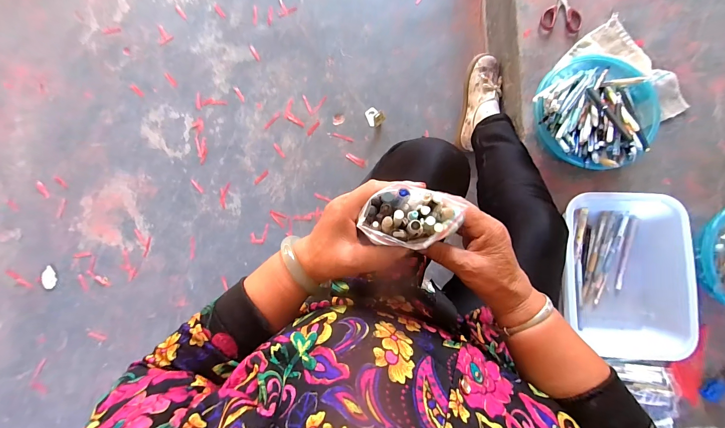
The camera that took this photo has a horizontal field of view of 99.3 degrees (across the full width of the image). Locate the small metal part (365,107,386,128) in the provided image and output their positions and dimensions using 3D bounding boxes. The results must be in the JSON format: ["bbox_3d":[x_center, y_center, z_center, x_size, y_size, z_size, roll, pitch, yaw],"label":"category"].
[{"bbox_3d":[0.033,-0.272,0.848,0.044,0.040,0.060,-33,84,-1],"label":"small metal part"}]

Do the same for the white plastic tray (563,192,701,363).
[{"bbox_3d":[0.479,0.116,0.589,0.221,0.075,0.302,5,84,3],"label":"white plastic tray"}]

